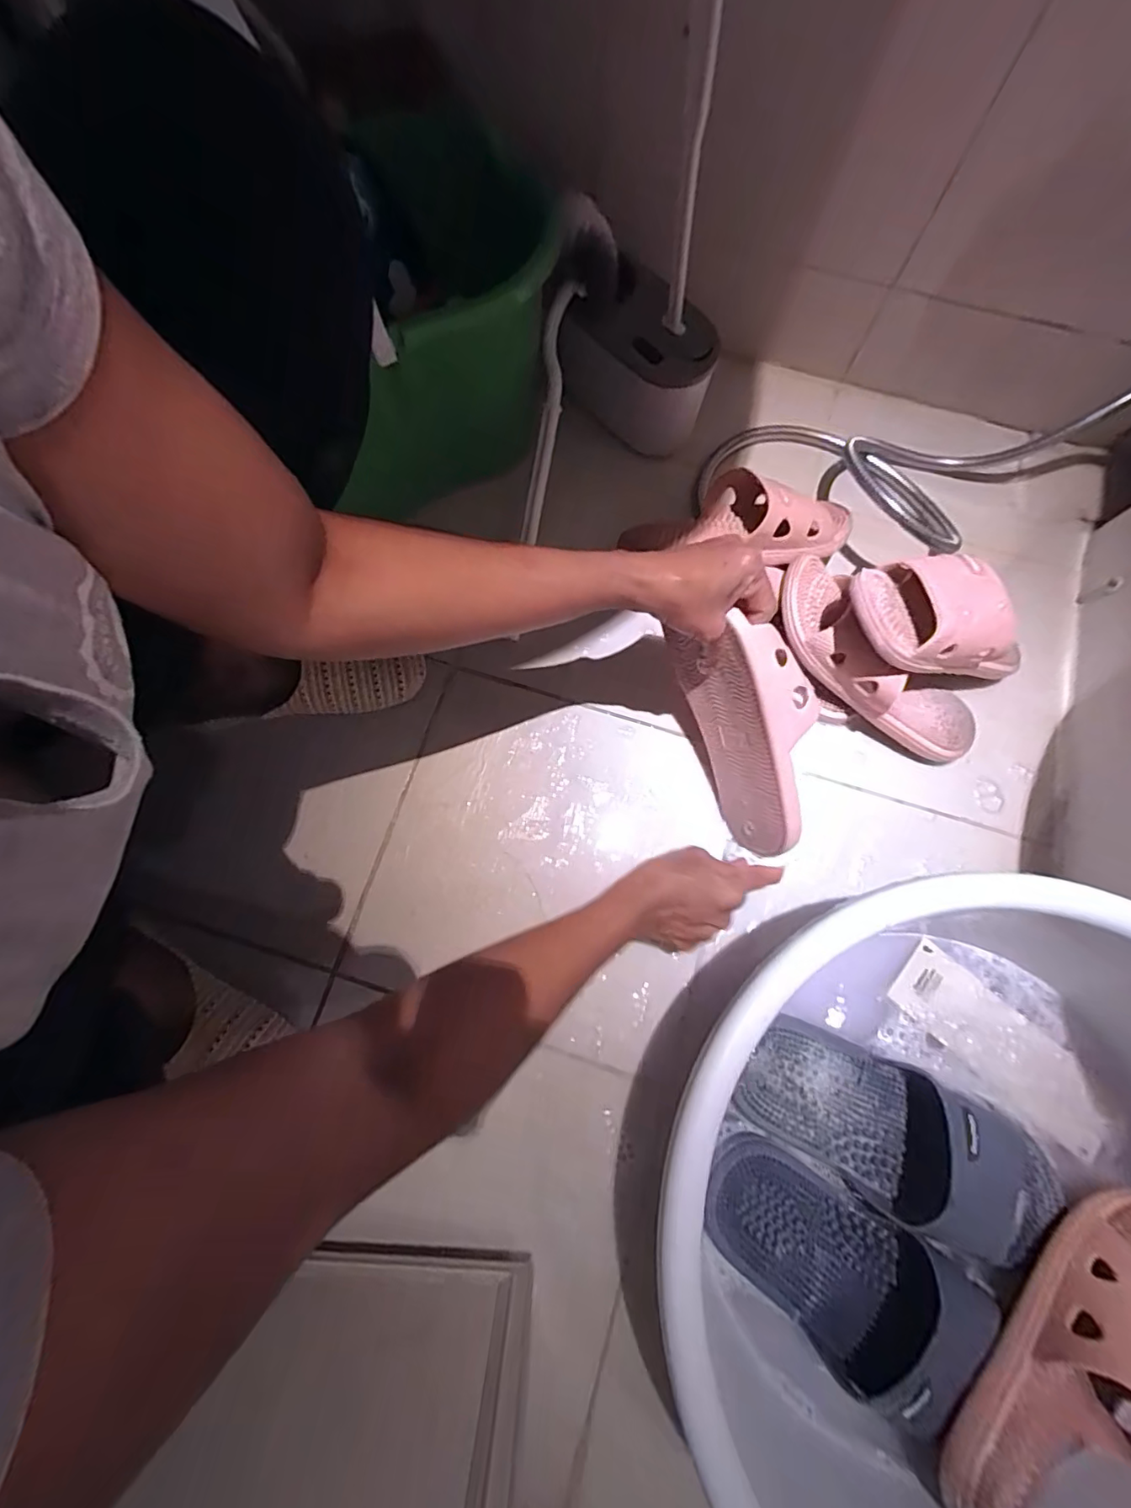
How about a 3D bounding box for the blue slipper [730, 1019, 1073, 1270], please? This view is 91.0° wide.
[{"bbox_3d":[0.253,0.282,0.399,0.239,0.063,0.095,28,77,7],"label":"blue slipper"}]

